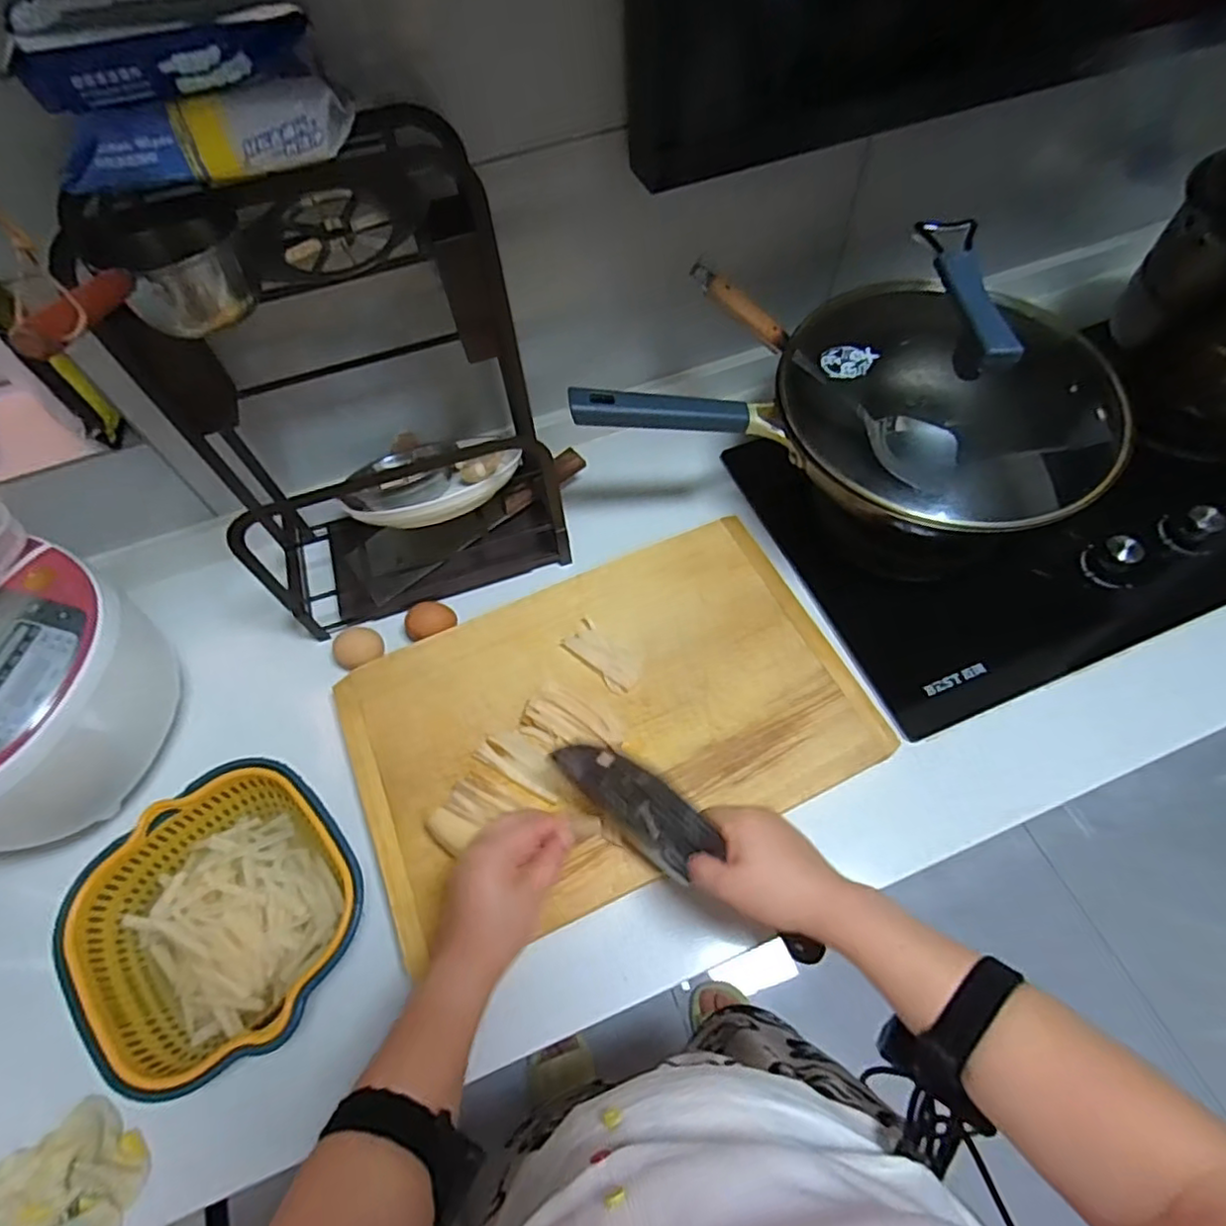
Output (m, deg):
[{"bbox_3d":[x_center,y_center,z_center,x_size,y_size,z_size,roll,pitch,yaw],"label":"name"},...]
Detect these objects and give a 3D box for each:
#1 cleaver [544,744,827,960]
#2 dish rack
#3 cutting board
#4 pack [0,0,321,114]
[{"bbox_3d":[0.064,0.179,0.498,0.251,0.084,0.023,34,41,11],"label":"cleaver"},{"bbox_3d":[-0.228,-0.174,0.598,0.313,0.383,0.183,-13,61,-5],"label":"dish rack"},{"bbox_3d":[-0.008,0.095,0.619,0.471,0.016,0.310,-23,62,-10],"label":"cutting board"},{"bbox_3d":[-0.267,-0.345,0.375,0.162,0.044,0.088,-16,61,-6],"label":"pack"}]

